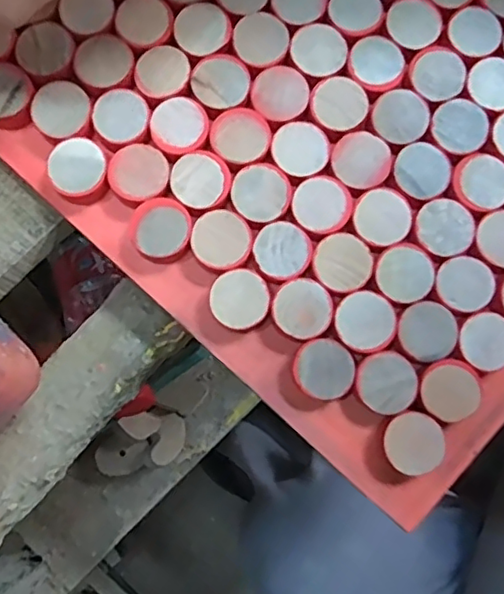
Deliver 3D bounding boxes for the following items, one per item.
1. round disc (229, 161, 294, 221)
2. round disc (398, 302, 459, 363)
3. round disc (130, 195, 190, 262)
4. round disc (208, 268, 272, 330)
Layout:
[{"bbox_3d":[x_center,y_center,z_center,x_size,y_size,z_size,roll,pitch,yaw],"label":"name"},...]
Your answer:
[{"bbox_3d":[0.004,-0.039,0.219,0.022,0.004,0.021,0,80,-3],"label":"round disc"},{"bbox_3d":[0.064,0.012,0.213,0.021,0.004,0.021,0,80,-3],"label":"round disc"},{"bbox_3d":[-0.034,-0.024,0.222,0.022,0.013,0.023,0,80,-3],"label":"round disc"},{"bbox_3d":[-0.004,0.002,0.219,0.021,0.011,0.021,0,80,-3],"label":"round disc"}]

